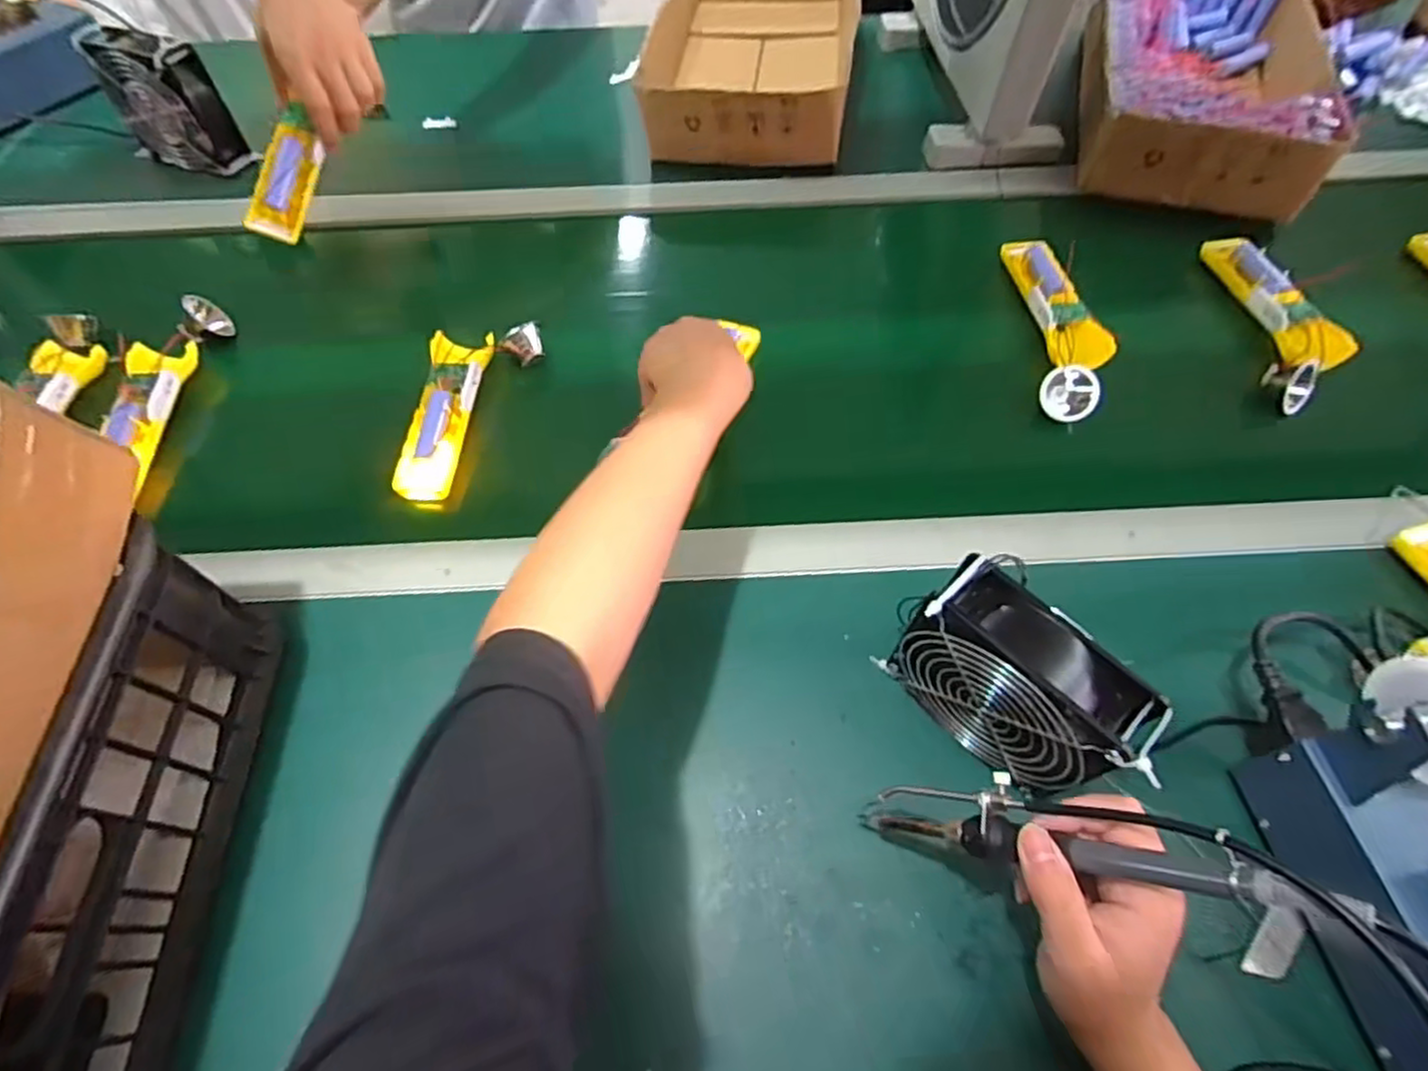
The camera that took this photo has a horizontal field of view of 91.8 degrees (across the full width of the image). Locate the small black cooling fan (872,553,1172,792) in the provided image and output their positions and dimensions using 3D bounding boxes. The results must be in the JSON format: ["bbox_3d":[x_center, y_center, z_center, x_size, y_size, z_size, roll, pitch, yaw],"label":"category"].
[{"bbox_3d":[0.172,0.088,0.408,0.059,0.124,0.130,-40,67,-20],"label":"small black cooling fan"}]

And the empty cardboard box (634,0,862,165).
[{"bbox_3d":[0.051,-0.593,0.836,0.223,0.081,0.402,7,60,5],"label":"empty cardboard box"}]

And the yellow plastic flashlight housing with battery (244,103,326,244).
[{"bbox_3d":[-0.404,-0.335,0.659,0.046,0.024,0.108,16,93,-19],"label":"yellow plastic flashlight housing with battery"}]

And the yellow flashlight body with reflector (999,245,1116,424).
[{"bbox_3d":[0.319,-0.197,0.636,0.063,0.031,0.216,2,60,2],"label":"yellow flashlight body with reflector"}]

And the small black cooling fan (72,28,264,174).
[{"bbox_3d":[-0.591,-0.466,0.755,0.117,0.136,0.052,15,61,9],"label":"small black cooling fan"}]

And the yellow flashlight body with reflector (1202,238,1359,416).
[{"bbox_3d":[0.522,-0.206,0.634,0.072,0.038,0.208,3,60,2],"label":"yellow flashlight body with reflector"}]

